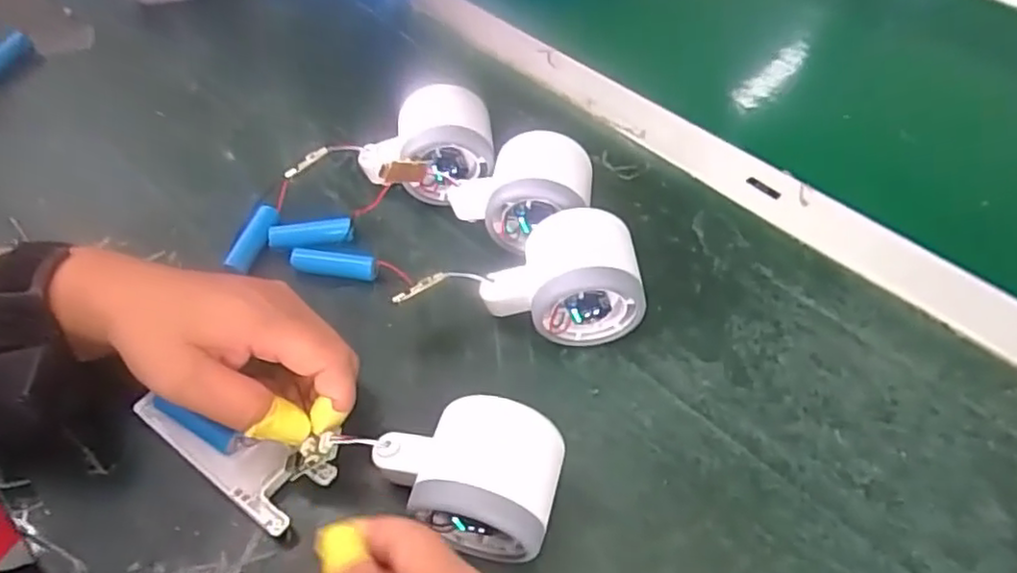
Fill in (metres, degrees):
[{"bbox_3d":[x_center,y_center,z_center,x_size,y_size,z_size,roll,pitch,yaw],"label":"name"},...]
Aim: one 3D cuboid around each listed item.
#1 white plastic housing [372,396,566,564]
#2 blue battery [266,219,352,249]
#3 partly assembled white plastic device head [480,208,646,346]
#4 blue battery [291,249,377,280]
[{"bbox_3d":[-0.020,0.084,0.304,0.080,0.057,0.056,12,55,10],"label":"white plastic housing"},{"bbox_3d":[-0.120,-0.031,0.411,0.050,0.010,0.013,-6,54,-3],"label":"blue battery"},{"bbox_3d":[0.028,-0.004,0.367,0.081,0.059,0.051,2,54,2],"label":"partly assembled white plastic device head"},{"bbox_3d":[-0.103,-0.014,0.403,0.051,0.010,0.014,7,54,6],"label":"blue battery"}]

